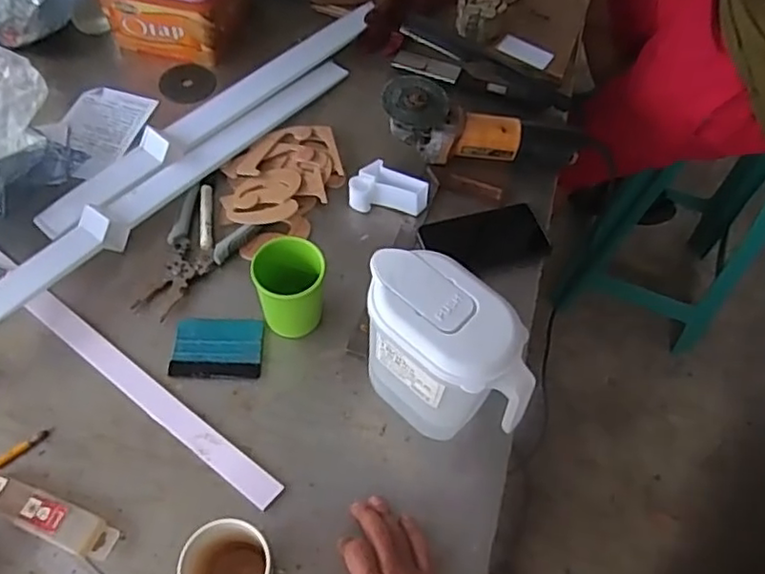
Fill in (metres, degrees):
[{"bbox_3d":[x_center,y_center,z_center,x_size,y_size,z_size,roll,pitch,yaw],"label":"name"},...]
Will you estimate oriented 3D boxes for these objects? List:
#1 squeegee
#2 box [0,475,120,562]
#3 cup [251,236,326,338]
[{"bbox_3d":[-0.183,0.068,0.699,0.094,0.010,0.073,0,58,-3],"label":"squeegee"},{"bbox_3d":[-0.316,0.217,0.591,0.136,0.016,0.036,19,59,9],"label":"box"},{"bbox_3d":[-0.098,0.005,0.681,0.076,0.102,0.070,-10,59,-9],"label":"cup"}]

